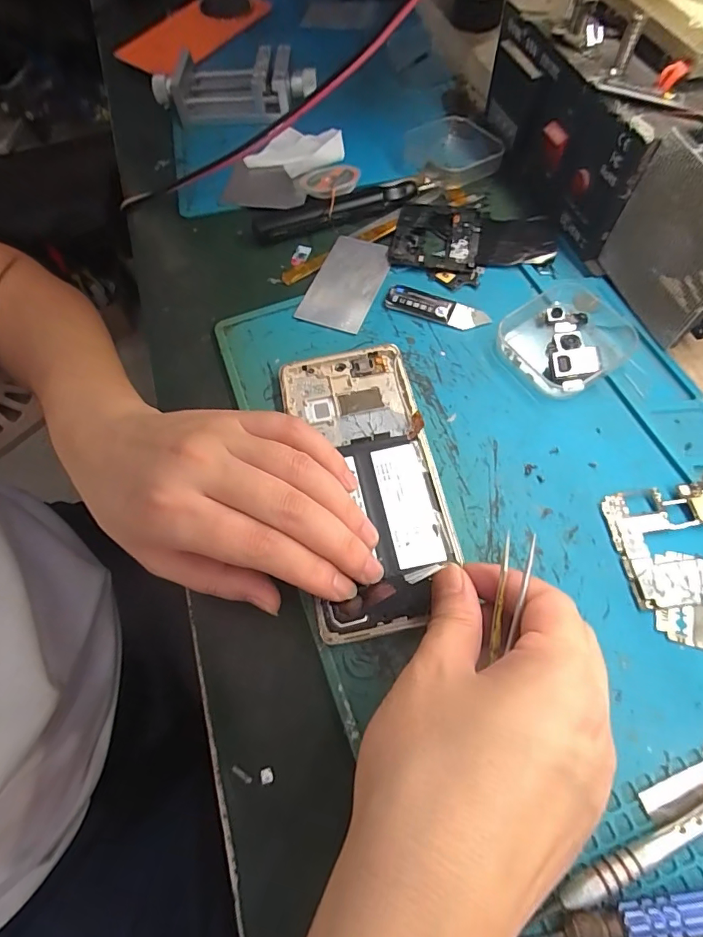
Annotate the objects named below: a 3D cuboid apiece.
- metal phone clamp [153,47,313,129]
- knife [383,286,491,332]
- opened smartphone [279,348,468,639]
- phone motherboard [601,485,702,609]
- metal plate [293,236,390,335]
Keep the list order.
[{"bbox_3d":[-0.101,-0.327,0.399,0.139,0.035,0.052,0,65,4],"label":"metal phone clamp"},{"bbox_3d":[0.055,-0.105,0.298,0.065,0.006,0.019,20,67,12],"label":"knife"},{"bbox_3d":[0.008,0.003,0.247,0.072,0.009,0.160,-11,62,-1],"label":"opened smartphone"},{"bbox_3d":[0.164,0.036,0.226,0.064,0.006,0.057,-7,64,1],"label":"phone motherboard"},{"bbox_3d":[-0.003,-0.127,0.314,0.046,0.004,0.080,20,67,13],"label":"metal plate"}]

